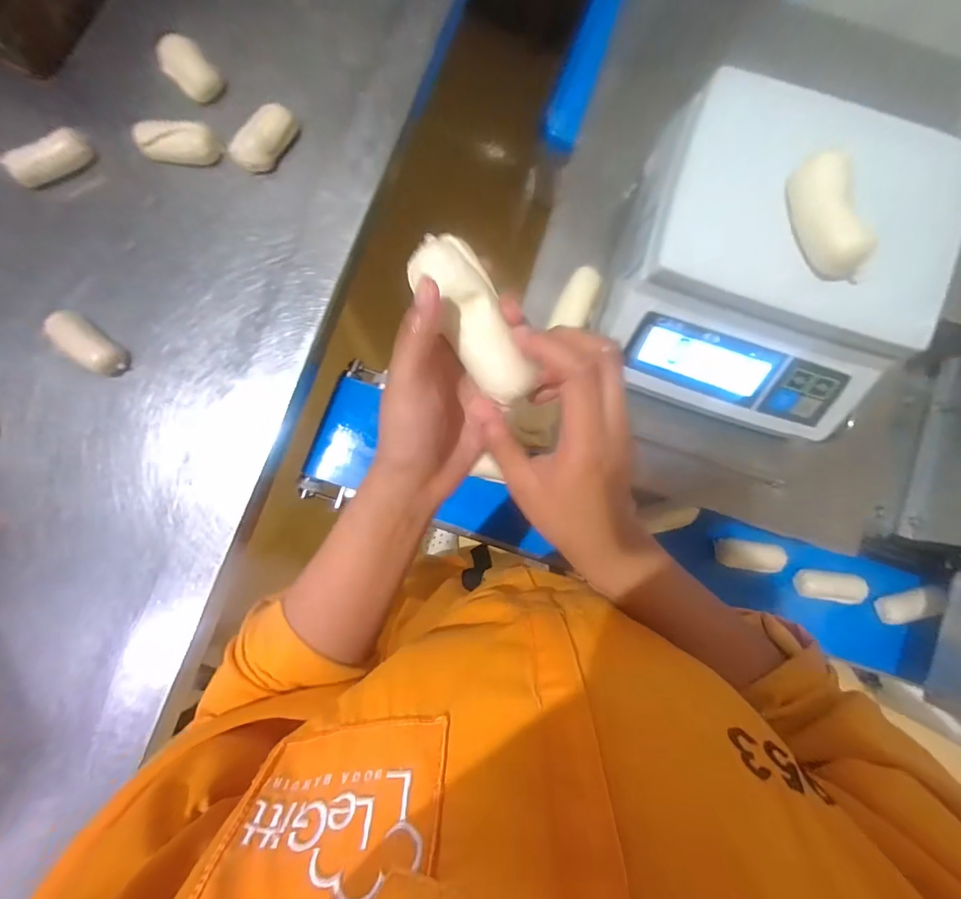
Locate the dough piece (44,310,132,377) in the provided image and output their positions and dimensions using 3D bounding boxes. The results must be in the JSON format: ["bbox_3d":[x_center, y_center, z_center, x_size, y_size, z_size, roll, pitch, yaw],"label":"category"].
[{"bbox_3d":[-0.480,-0.130,0.534,0.122,0.032,0.040,34,88,12],"label":"dough piece"}]

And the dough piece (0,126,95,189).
[{"bbox_3d":[-0.509,-0.345,0.526,0.089,0.038,0.031,-41,91,-15],"label":"dough piece"}]

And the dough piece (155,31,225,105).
[{"bbox_3d":[-0.366,-0.480,0.561,0.055,0.040,0.071,-40,87,-4],"label":"dough piece"}]

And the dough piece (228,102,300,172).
[{"bbox_3d":[-0.270,-0.389,0.555,0.041,0.028,0.089,42,86,3],"label":"dough piece"}]

